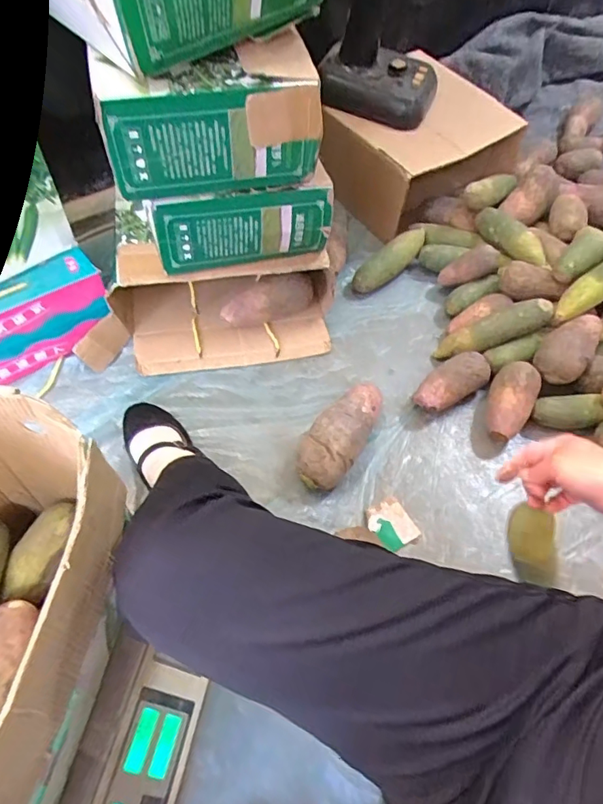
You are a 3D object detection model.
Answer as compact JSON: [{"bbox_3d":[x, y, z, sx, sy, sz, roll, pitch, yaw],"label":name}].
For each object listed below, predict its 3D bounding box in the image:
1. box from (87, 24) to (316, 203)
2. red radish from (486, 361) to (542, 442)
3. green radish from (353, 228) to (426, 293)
[{"bbox_3d":[-0.118,-0.368,0.668,0.268,0.147,0.122,-8,58,-9],"label":"box"},{"bbox_3d":[0.336,-0.003,0.826,0.065,0.053,0.133,33,75,0],"label":"red radish"},{"bbox_3d":[0.183,-0.286,1.026,0.054,0.058,0.196,38,62,19],"label":"green radish"}]

